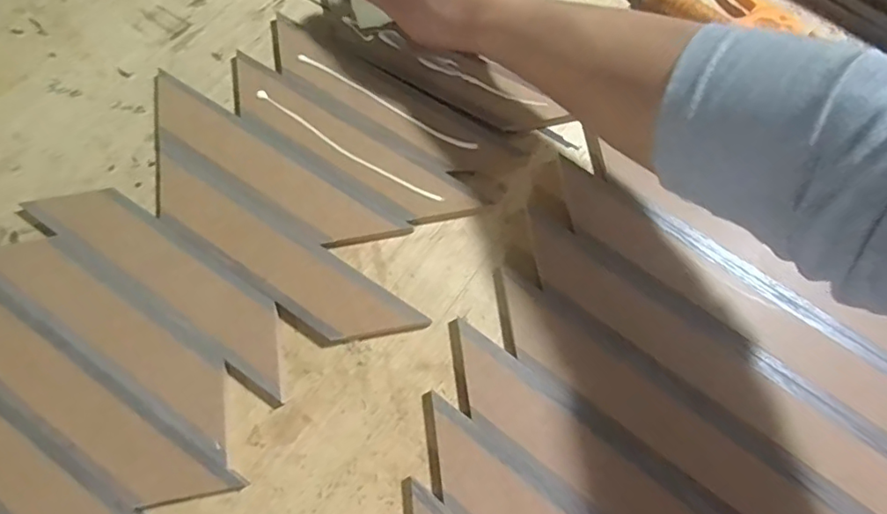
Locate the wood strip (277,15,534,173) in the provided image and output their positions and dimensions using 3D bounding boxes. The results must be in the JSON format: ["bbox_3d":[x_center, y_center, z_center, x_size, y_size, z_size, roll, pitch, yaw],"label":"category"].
[{"bbox_3d":[-0.039,-0.113,0.392,0.199,0.007,0.050,30,71,12],"label":"wood strip"}]

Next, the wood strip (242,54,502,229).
[{"bbox_3d":[-0.068,-0.079,0.384,0.205,0.005,0.042,32,72,12],"label":"wood strip"}]

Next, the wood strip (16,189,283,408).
[{"bbox_3d":[-0.178,0.011,0.356,0.214,0.006,0.049,32,72,12],"label":"wood strip"}]

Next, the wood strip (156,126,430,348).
[{"bbox_3d":[-0.117,-0.006,0.360,0.219,0.012,0.050,34,72,13],"label":"wood strip"}]

